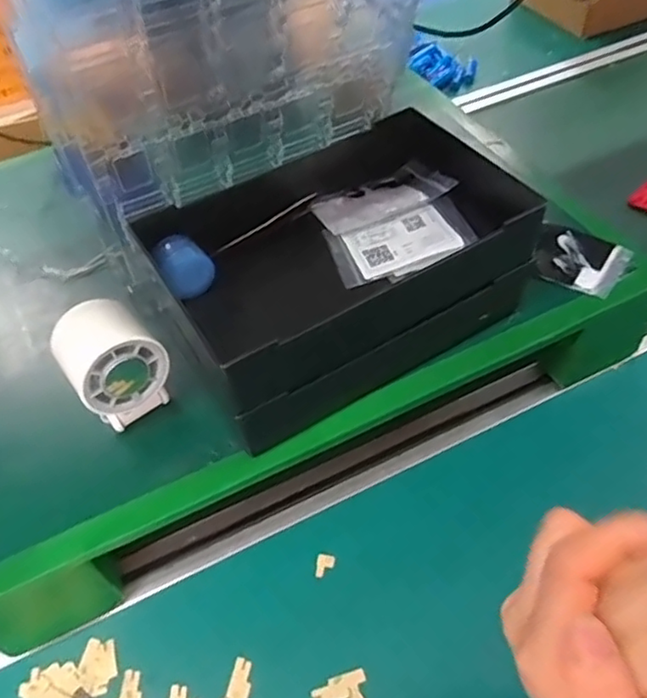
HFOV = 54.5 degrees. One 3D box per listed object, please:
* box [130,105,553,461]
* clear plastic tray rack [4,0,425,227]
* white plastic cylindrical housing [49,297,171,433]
[{"bbox_3d":[0.005,-0.072,0.503,0.263,0.101,0.215,-27,53,-17],"label":"box"},{"bbox_3d":[-0.050,-0.193,0.408,0.255,0.213,0.031,-22,70,-12],"label":"clear plastic tray rack"},{"bbox_3d":[-0.146,0.018,0.450,0.062,0.099,0.060,-35,56,-22],"label":"white plastic cylindrical housing"}]

